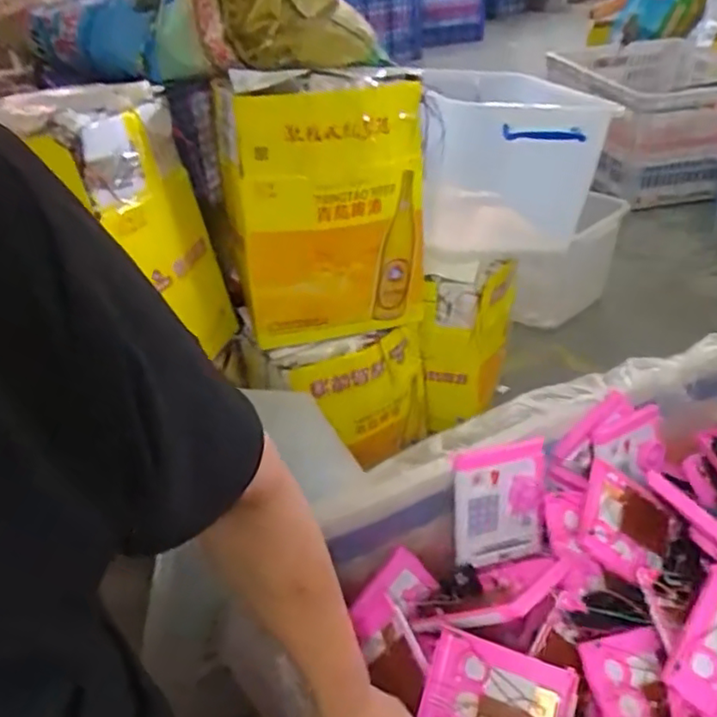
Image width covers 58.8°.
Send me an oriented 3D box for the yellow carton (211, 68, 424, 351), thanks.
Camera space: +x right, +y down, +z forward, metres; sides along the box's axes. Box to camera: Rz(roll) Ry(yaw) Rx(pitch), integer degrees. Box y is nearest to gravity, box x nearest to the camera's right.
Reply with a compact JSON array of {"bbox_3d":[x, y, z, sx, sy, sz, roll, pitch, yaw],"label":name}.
[{"bbox_3d":[-0.049,-0.238,1.048,0.311,0.394,0.151,-10,36,-5],"label":"yellow carton"}]

